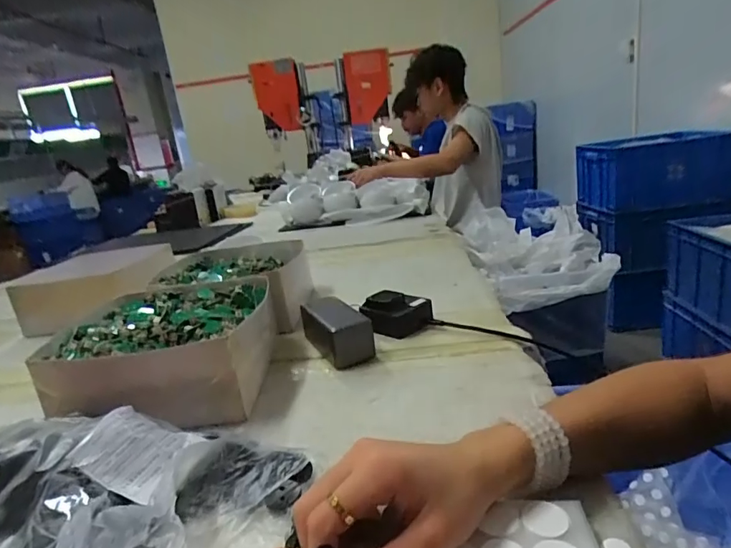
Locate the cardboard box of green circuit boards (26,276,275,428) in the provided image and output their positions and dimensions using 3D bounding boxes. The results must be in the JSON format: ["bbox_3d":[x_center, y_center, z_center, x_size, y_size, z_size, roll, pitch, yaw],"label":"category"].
[{"bbox_3d":[-0.229,0.089,0.554,0.211,0.093,0.214,-7,17,-2],"label":"cardboard box of green circuit boards"}]

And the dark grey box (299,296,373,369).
[{"bbox_3d":[-0.040,0.069,0.600,0.056,0.054,0.130,-14,18,-23],"label":"dark grey box"}]

